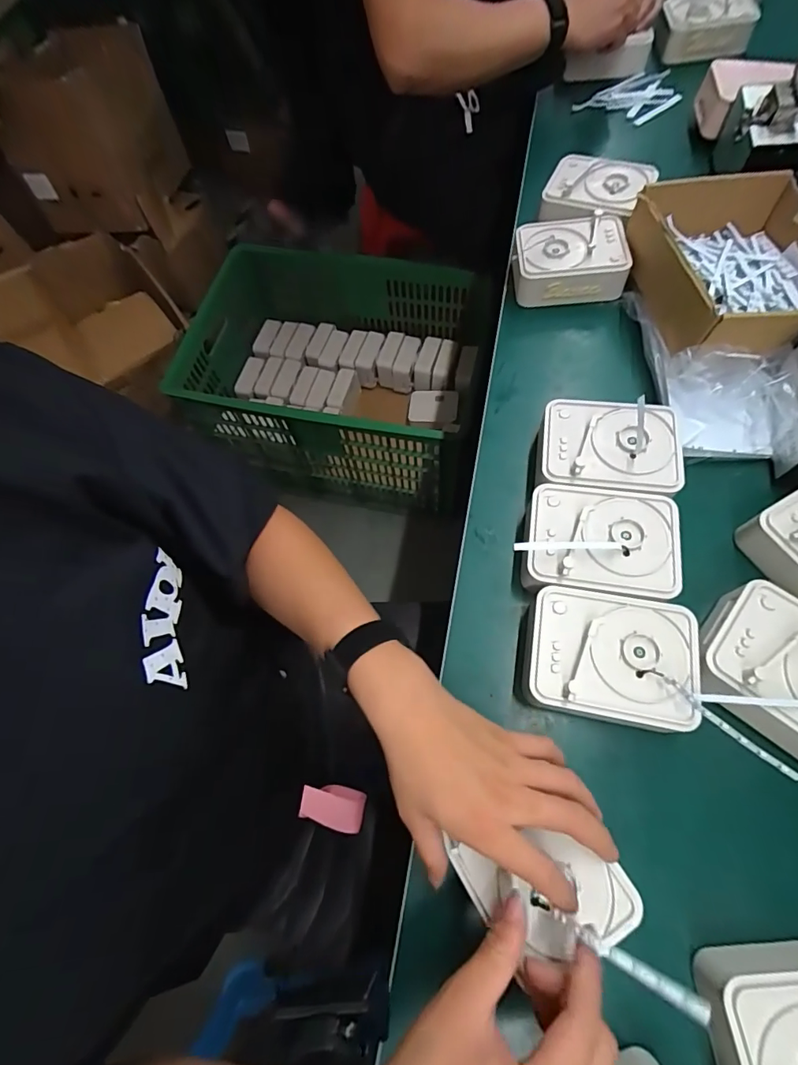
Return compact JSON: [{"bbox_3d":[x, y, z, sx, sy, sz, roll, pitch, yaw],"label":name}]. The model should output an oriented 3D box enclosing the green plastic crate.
[{"bbox_3d":[-0.168,-0.381,1.196,0.694,0.362,0.474,10,70,8],"label":"green plastic crate"}]

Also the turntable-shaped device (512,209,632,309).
[{"bbox_3d":[0.205,-0.334,0.562,0.135,0.051,0.100,-2,68,3],"label":"turntable-shaped device"}]

